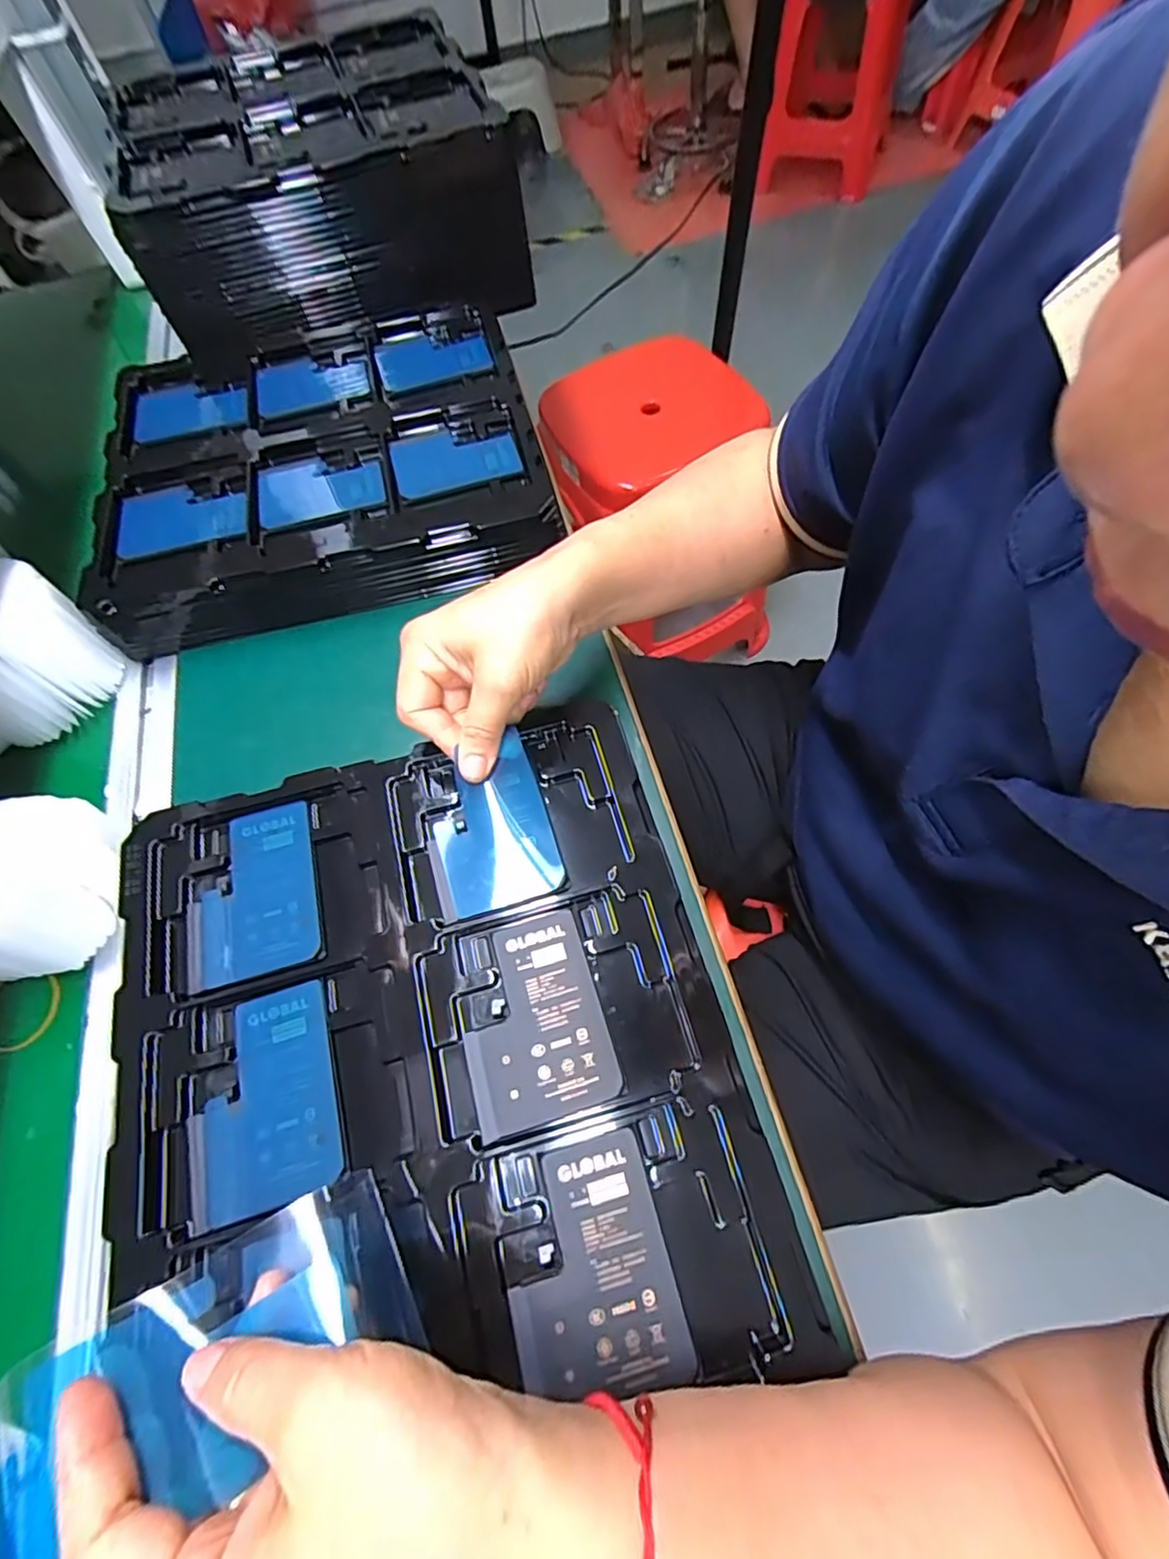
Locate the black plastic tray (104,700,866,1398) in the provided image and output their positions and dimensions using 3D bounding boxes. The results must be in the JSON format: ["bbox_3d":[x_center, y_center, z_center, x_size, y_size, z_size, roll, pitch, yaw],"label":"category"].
[{"bbox_3d":[-0.075,0.123,0.299,0.273,0.024,0.295,-16,66,-5],"label":"black plastic tray"}]

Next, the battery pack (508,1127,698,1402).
[{"bbox_3d":[0.001,0.198,0.254,0.066,0.004,0.084,-16,64,-3],"label":"battery pack"}]

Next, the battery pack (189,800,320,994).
[{"bbox_3d":[-0.176,0.059,0.329,0.064,0.004,0.088,-15,64,-2],"label":"battery pack"}]

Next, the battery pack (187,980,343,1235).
[{"bbox_3d":[-0.149,0.146,0.286,0.065,0.005,0.088,-17,64,-3],"label":"battery pack"}]

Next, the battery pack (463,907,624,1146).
[{"bbox_3d":[-0.026,0.112,0.295,0.066,0.004,0.089,-18,64,-3],"label":"battery pack"}]

